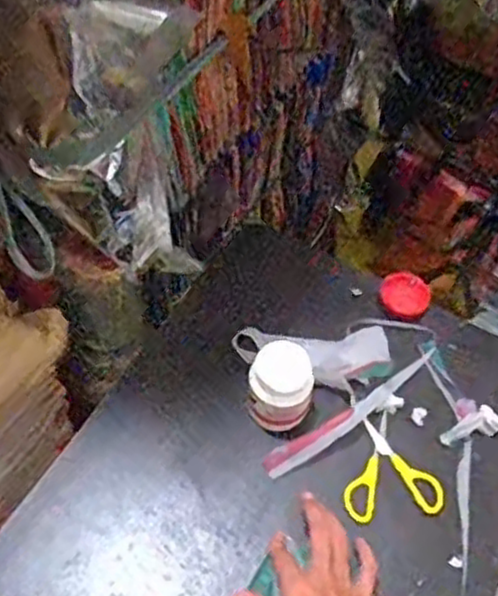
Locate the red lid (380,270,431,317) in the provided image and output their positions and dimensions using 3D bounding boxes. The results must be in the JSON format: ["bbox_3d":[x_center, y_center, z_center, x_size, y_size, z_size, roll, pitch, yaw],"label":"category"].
[{"bbox_3d":[0.171,-0.005,0.799,0.052,0.008,0.046,20,75,15],"label":"red lid"}]

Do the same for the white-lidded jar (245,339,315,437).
[{"bbox_3d":[0.031,0.084,0.684,0.057,0.081,0.053,-37,63,-24],"label":"white-lidded jar"}]

